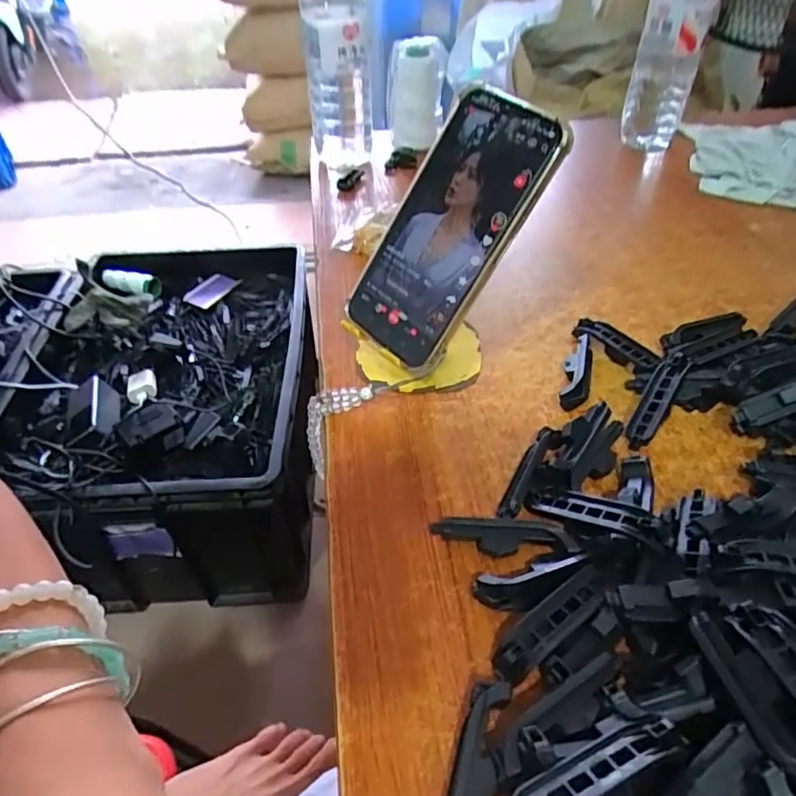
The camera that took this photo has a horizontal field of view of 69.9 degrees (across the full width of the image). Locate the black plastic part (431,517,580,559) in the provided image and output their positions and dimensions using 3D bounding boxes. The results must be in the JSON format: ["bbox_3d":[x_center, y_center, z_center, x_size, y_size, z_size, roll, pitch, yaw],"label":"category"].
[{"bbox_3d":[0.055,0.075,0.302,0.072,0.019,0.016,2,43,3],"label":"black plastic part"}]

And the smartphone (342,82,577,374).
[{"bbox_3d":[0.031,-0.105,0.358,0.078,0.168,0.009,41,18,29],"label":"smartphone"}]

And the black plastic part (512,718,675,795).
[{"bbox_3d":[0.072,0.136,0.209,0.070,0.010,0.016,-18,46,-18],"label":"black plastic part"}]

